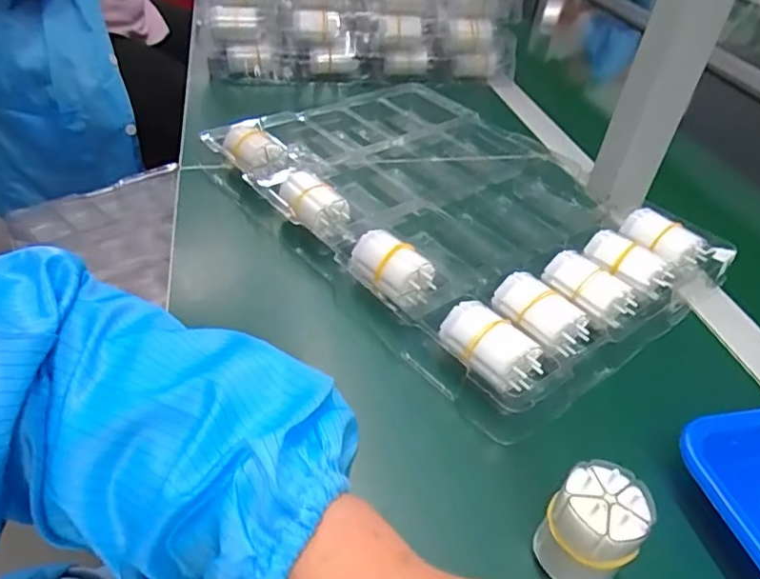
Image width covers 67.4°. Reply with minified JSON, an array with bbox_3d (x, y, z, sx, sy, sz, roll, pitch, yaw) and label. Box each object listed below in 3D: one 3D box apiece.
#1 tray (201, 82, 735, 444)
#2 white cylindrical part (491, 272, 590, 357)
[{"bbox_3d":[0.064,-0.081,0.519,0.292,0.052,0.410,-24,49,-31],"label":"tray"},{"bbox_3d":[0.109,0.016,0.391,0.064,0.028,0.030,35,48,29],"label":"white cylindrical part"}]

